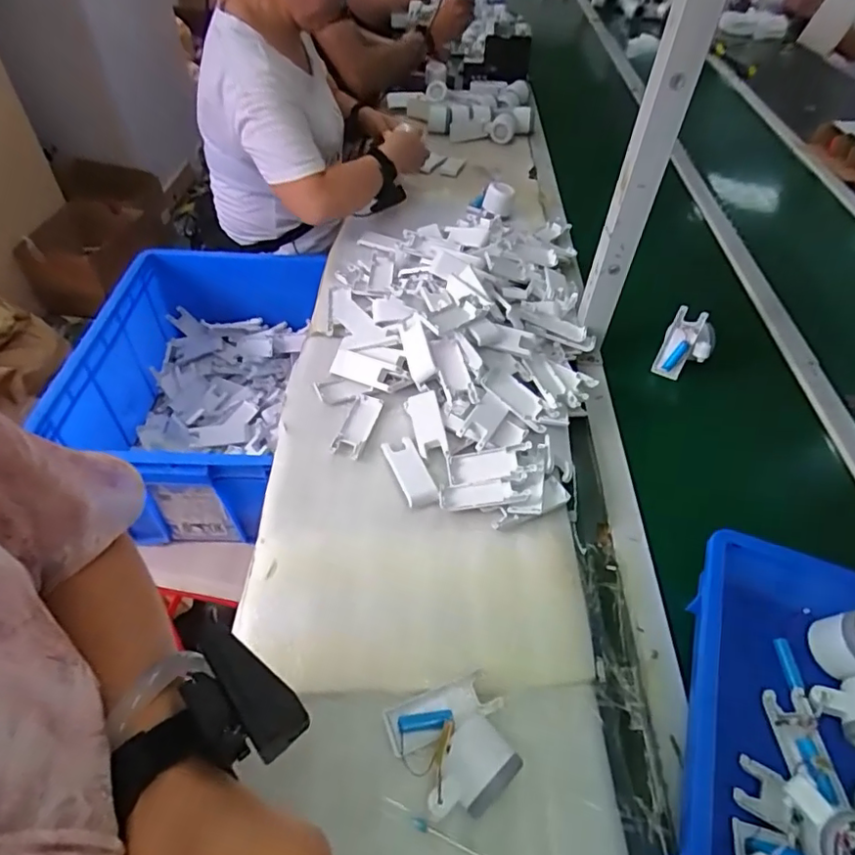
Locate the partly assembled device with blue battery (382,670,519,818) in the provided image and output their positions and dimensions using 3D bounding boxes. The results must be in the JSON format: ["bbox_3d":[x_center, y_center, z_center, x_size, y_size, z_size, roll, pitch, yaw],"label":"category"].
[{"bbox_3d":[0.024,0.269,0.465,0.102,0.048,0.102,-13,52,-14],"label":"partly assembled device with blue battery"}]

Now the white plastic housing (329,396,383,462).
[{"bbox_3d":[-0.092,-0.003,0.714,0.042,0.011,0.108,14,51,8],"label":"white plastic housing"}]

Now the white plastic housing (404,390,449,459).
[{"bbox_3d":[-0.002,-0.003,0.713,0.042,0.010,0.095,-18,59,9],"label":"white plastic housing"}]

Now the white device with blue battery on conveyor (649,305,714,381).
[{"bbox_3d":[0.386,-0.120,0.812,0.067,0.101,0.023,22,13,12],"label":"white device with blue battery on conveyor"}]

